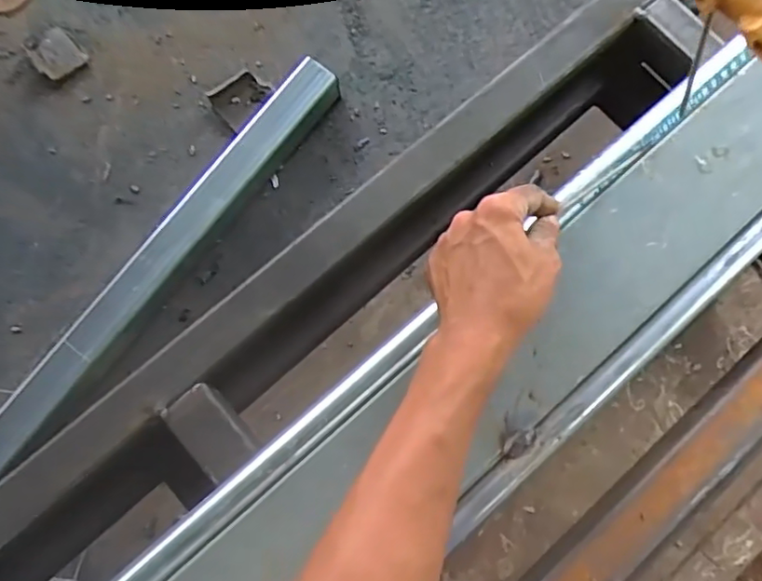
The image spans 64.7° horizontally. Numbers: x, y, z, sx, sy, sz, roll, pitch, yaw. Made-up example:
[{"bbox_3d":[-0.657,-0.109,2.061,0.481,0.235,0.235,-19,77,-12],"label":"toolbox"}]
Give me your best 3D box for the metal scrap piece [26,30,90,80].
[{"bbox_3d":[-0.366,-0.266,0.676,0.054,0.012,0.049,42,82,10],"label":"metal scrap piece"}]

